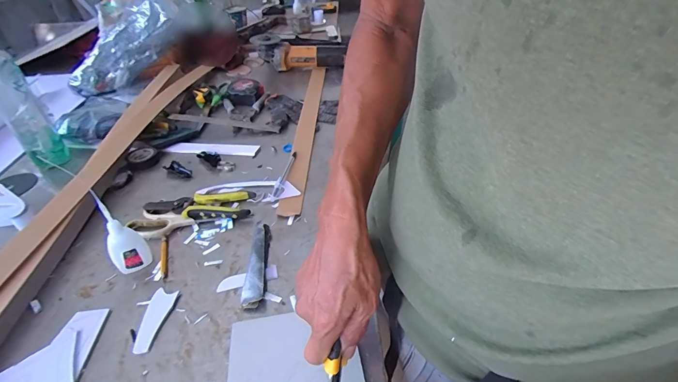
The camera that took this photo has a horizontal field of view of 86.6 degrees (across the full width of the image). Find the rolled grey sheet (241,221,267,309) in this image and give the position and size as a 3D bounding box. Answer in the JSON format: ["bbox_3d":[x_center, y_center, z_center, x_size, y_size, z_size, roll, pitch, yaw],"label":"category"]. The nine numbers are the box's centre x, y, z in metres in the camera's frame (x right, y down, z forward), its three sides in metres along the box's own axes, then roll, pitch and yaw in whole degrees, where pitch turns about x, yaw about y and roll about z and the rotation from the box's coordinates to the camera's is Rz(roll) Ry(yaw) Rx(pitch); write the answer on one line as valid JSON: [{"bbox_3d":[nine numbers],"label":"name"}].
[{"bbox_3d":[-0.112,0.095,0.483,0.027,0.017,0.137,-5,39,-3],"label":"rolled grey sheet"}]

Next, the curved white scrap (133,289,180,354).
[{"bbox_3d":[-0.224,0.153,0.432,0.030,0.006,0.079,3,40,7],"label":"curved white scrap"}]

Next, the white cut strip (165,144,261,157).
[{"bbox_3d":[-0.258,-0.085,0.731,0.186,0.006,0.041,0,39,4],"label":"white cut strip"}]

